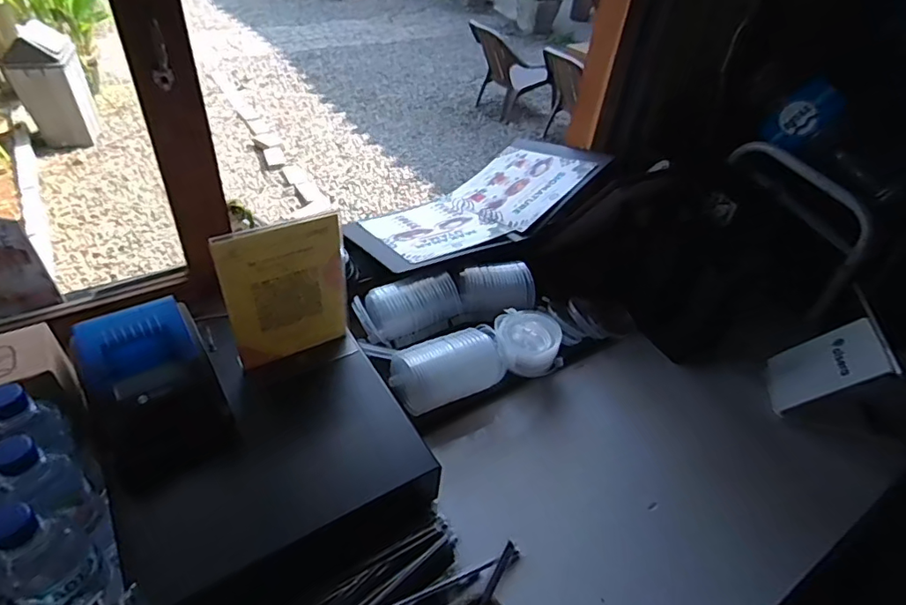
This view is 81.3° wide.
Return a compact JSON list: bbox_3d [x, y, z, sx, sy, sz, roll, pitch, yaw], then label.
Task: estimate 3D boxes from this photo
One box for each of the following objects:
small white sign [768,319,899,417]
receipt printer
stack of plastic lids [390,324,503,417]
[{"bbox_3d":[0.565,0.092,0.802,0.015,0.171,0.110,34,48,-11],"label":"small white sign"},{"bbox_3d":[-0.344,0.102,0.610,0.126,0.121,0.162,-23,50,-29],"label":"receipt printer"},{"bbox_3d":[-0.005,0.101,0.785,0.156,0.086,0.089,-16,47,-24],"label":"stack of plastic lids"}]

